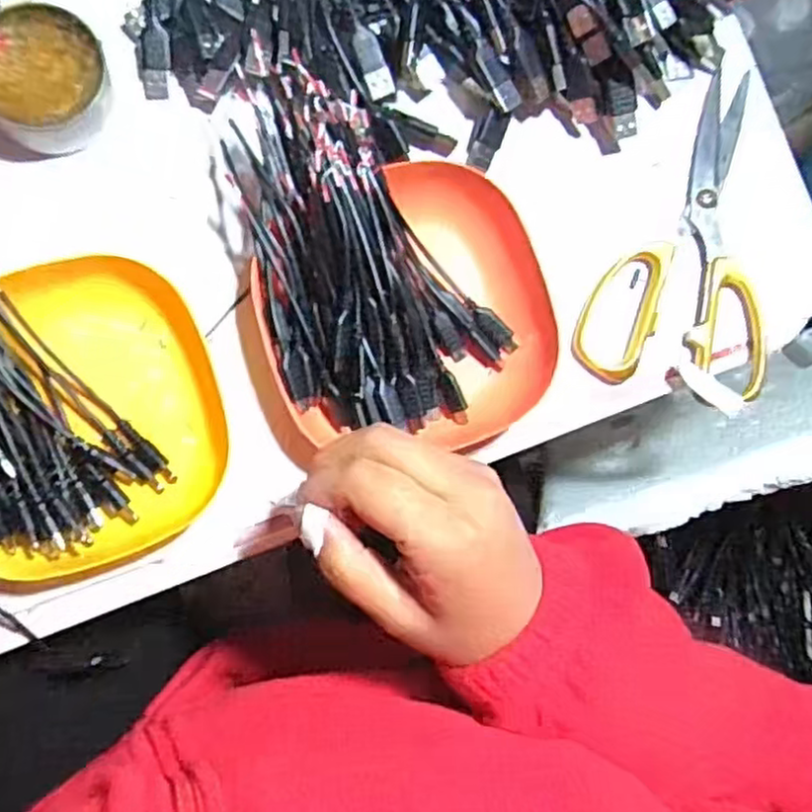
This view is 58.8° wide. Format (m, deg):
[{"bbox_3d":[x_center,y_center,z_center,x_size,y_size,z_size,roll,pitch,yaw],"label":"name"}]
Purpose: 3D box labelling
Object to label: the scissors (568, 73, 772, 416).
[{"bbox_3d":[0.156,-0.092,0.386,0.096,0.017,0.175,15,87,-4],"label":"scissors"}]

